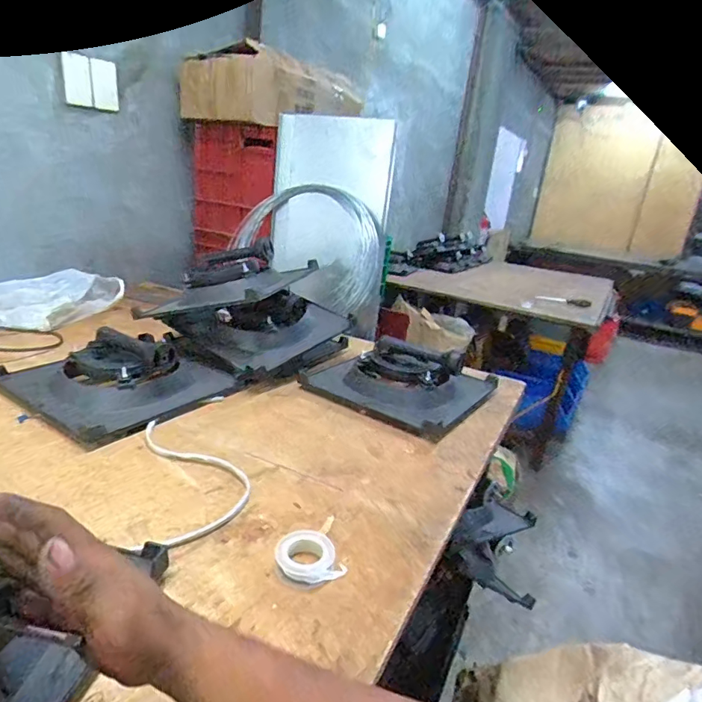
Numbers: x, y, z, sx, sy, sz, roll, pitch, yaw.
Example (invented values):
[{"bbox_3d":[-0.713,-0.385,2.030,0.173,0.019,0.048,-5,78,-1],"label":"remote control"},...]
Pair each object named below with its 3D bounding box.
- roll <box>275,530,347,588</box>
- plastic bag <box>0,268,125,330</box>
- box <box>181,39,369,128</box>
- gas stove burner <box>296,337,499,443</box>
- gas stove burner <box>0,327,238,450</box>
[{"bbox_3d":[-0.045,0.216,0.501,0.062,0.021,0.060,6,19,-2],"label":"roll"},{"bbox_3d":[-0.742,-0.135,1.164,0.257,0.070,0.356,12,20,15],"label":"plastic bag"},{"bbox_3d":[-0.240,-0.810,1.544,0.354,0.177,0.483,17,22,28],"label":"box"},{"bbox_3d":[0.106,0.034,0.953,0.309,0.087,0.303,19,23,32],"label":"gas stove burner"},{"bbox_3d":[-0.398,0.021,0.827,0.295,0.090,0.282,18,23,30],"label":"gas stove burner"}]

